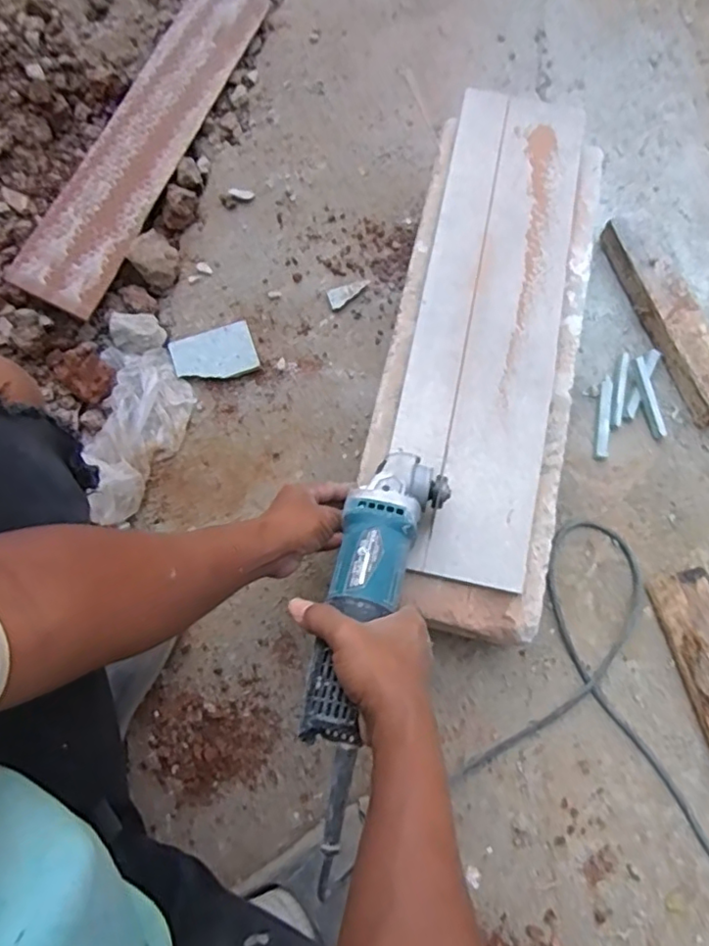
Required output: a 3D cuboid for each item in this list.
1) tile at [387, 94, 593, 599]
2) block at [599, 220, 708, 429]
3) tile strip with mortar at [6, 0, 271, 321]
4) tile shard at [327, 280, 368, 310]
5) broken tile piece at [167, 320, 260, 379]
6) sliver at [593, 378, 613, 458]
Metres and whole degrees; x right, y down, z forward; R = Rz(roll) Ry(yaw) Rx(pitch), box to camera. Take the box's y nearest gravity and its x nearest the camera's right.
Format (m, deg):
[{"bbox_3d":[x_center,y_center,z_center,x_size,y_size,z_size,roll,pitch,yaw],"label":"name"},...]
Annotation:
[{"bbox_3d":[0.146,-0.175,0.648,0.152,0.010,0.582,13,73,3],"label":"tile"},{"bbox_3d":[0.395,-0.196,0.755,0.059,0.045,0.284,-17,73,-8],"label":"block"},{"bbox_3d":[-0.269,-0.467,0.809,0.106,0.015,0.583,27,72,-14],"label":"tile strip with mortar"},{"bbox_3d":[-0.007,-0.234,0.779,0.060,0.008,0.026,-29,76,-10],"label":"tile shard"},{"bbox_3d":[-0.175,-0.147,0.749,0.100,0.012,0.067,-18,74,-7],"label":"broken tile piece"},{"bbox_3d":[0.301,-0.066,0.725,0.017,0.006,0.104,10,73,2],"label":"sliver"}]

